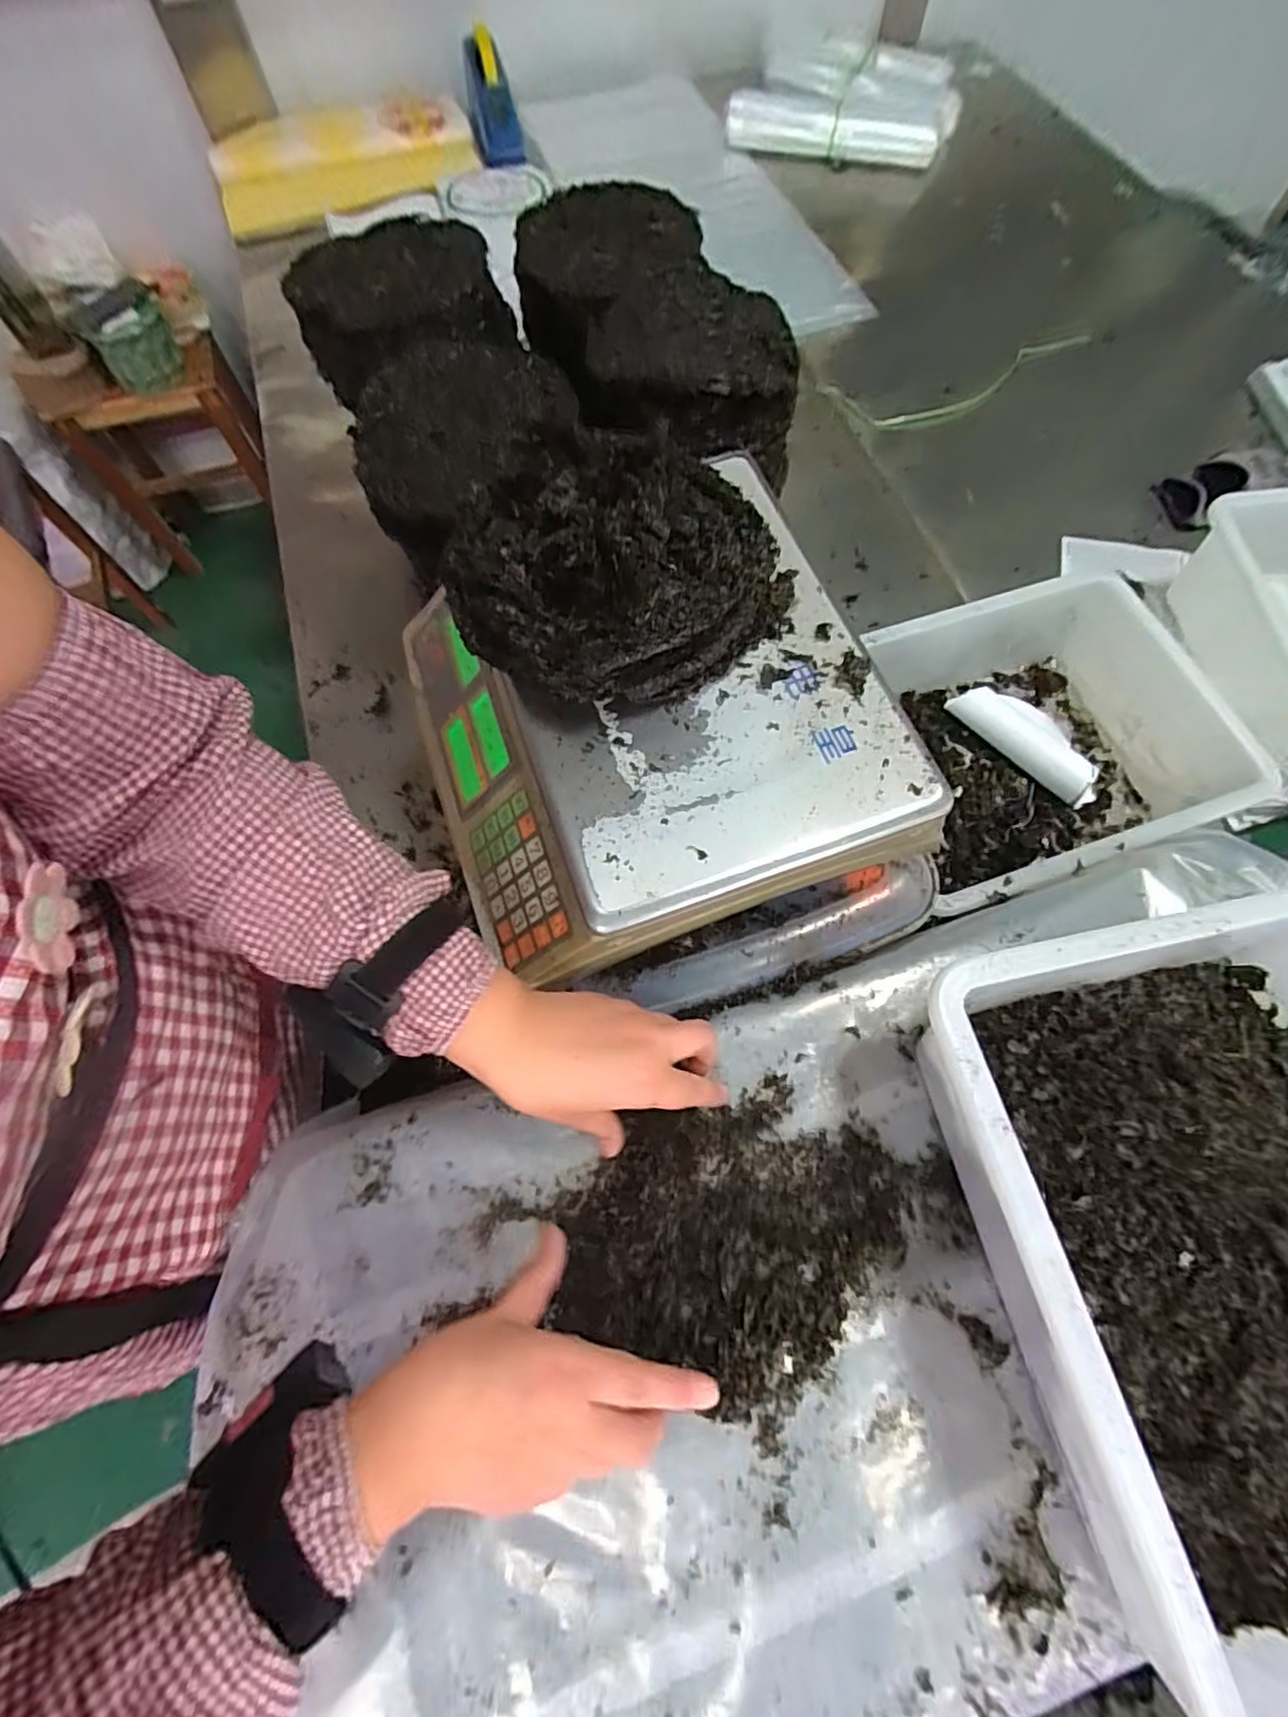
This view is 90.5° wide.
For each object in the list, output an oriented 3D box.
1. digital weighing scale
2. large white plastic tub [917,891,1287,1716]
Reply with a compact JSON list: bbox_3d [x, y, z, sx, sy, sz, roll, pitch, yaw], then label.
[{"bbox_3d":[-0.008,-0.104,0.462,0.307,0.089,0.329,-18,69,-7],"label":"digital weighing scale"},{"bbox_3d":[0.331,0.212,0.339,0.278,0.094,0.358,-12,68,-4],"label":"large white plastic tub"}]

